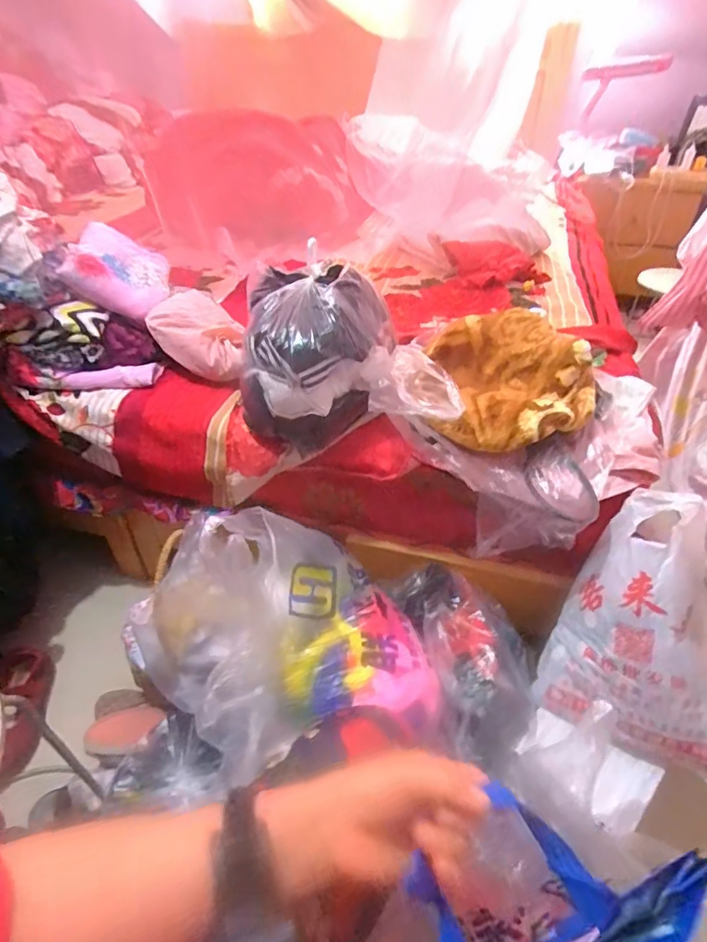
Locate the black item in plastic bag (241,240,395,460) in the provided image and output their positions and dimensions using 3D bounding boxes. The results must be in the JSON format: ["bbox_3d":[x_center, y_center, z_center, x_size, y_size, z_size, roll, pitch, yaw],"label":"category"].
[{"bbox_3d":[-0.062,-0.179,0.765,0.208,0.191,0.214,17,44,18],"label":"black item in plastic bag"}]

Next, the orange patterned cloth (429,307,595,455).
[{"bbox_3d":[0.233,-0.134,0.770,0.233,0.105,0.253,3,41,3],"label":"orange patterned cloth"}]

